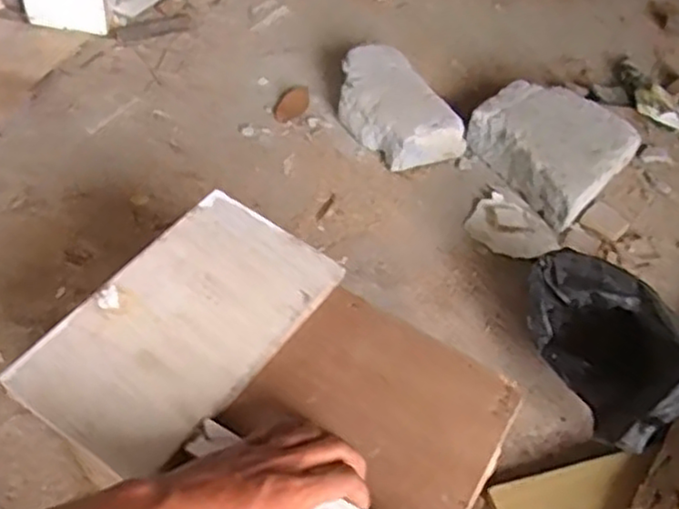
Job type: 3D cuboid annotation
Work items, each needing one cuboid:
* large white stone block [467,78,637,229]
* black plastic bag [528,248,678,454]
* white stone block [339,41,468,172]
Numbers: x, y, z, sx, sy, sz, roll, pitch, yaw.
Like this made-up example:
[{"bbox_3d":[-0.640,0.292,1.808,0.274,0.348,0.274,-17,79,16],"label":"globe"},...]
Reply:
[{"bbox_3d":[0.297,-0.157,1.017,0.185,0.074,0.207,-34,64,-25],"label":"large white stone block"},{"bbox_3d":[0.299,0.103,0.789,0.142,0.143,0.214,-12,57,-13],"label":"black plastic bag"},{"bbox_3d":[0.076,-0.210,1.040,0.121,0.071,0.208,-28,62,-22],"label":"white stone block"}]

